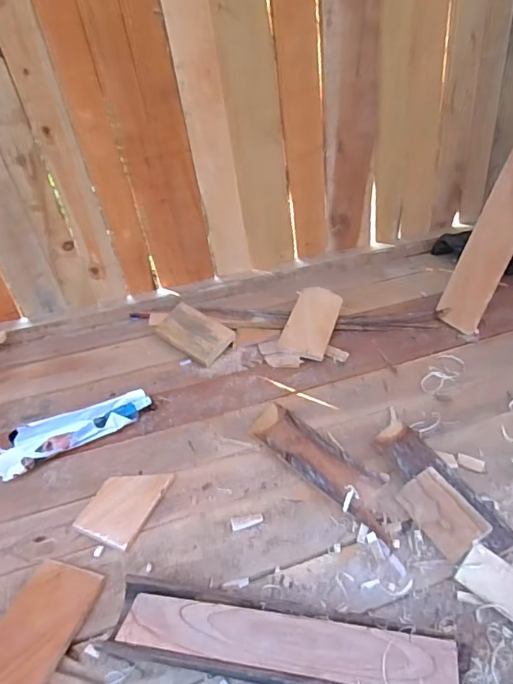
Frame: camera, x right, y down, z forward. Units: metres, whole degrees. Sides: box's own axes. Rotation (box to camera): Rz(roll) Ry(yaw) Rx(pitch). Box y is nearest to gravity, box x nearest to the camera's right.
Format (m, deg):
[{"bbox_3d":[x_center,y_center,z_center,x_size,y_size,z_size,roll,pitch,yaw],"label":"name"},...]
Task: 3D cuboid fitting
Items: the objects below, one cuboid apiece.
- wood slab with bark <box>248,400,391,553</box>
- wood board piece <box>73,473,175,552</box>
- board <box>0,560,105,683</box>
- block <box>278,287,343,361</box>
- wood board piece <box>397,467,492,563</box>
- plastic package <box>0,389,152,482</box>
[{"bbox_3d":[0.110,0.195,0.835,0.080,0.028,0.302,-31,47,-30],"label":"wood slab with bark"},{"bbox_3d":[-0.200,0.243,0.779,0.090,0.018,0.131,14,42,20],"label":"wood board piece"},{"bbox_3d":[-0.287,0.376,0.614,0.099,0.013,0.231,13,39,12],"label":"board"},{"bbox_3d":[0.115,-0.044,1.063,0.095,0.016,0.192,12,50,16],"label":"block"},{"bbox_3d":[0.263,0.242,0.725,0.070,0.011,0.121,-45,44,5],"label":"wood board piece"},{"bbox_3d":[-0.314,0.150,0.878,0.269,0.044,0.080,-26,44,-25],"label":"plastic package"}]

